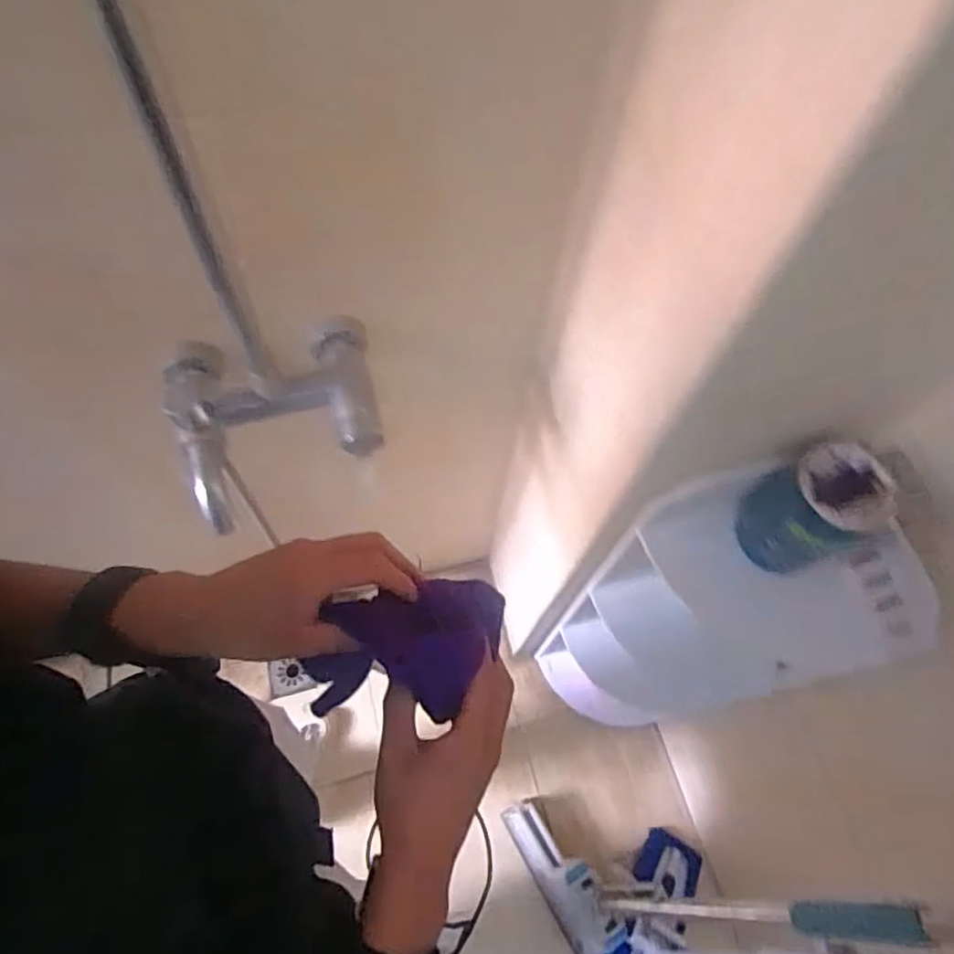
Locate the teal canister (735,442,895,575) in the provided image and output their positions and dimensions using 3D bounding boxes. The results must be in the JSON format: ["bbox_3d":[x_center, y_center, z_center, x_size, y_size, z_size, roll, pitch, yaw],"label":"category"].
[{"bbox_3d":[0.327,0.033,0.631,0.077,0.151,0.087,-37,72,-19],"label":"teal canister"}]

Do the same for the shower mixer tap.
[{"bbox_3d":[-0.199,-0.061,0.620,0.198,0.075,0.174,-10,65,-9],"label":"shower mixer tap"}]

